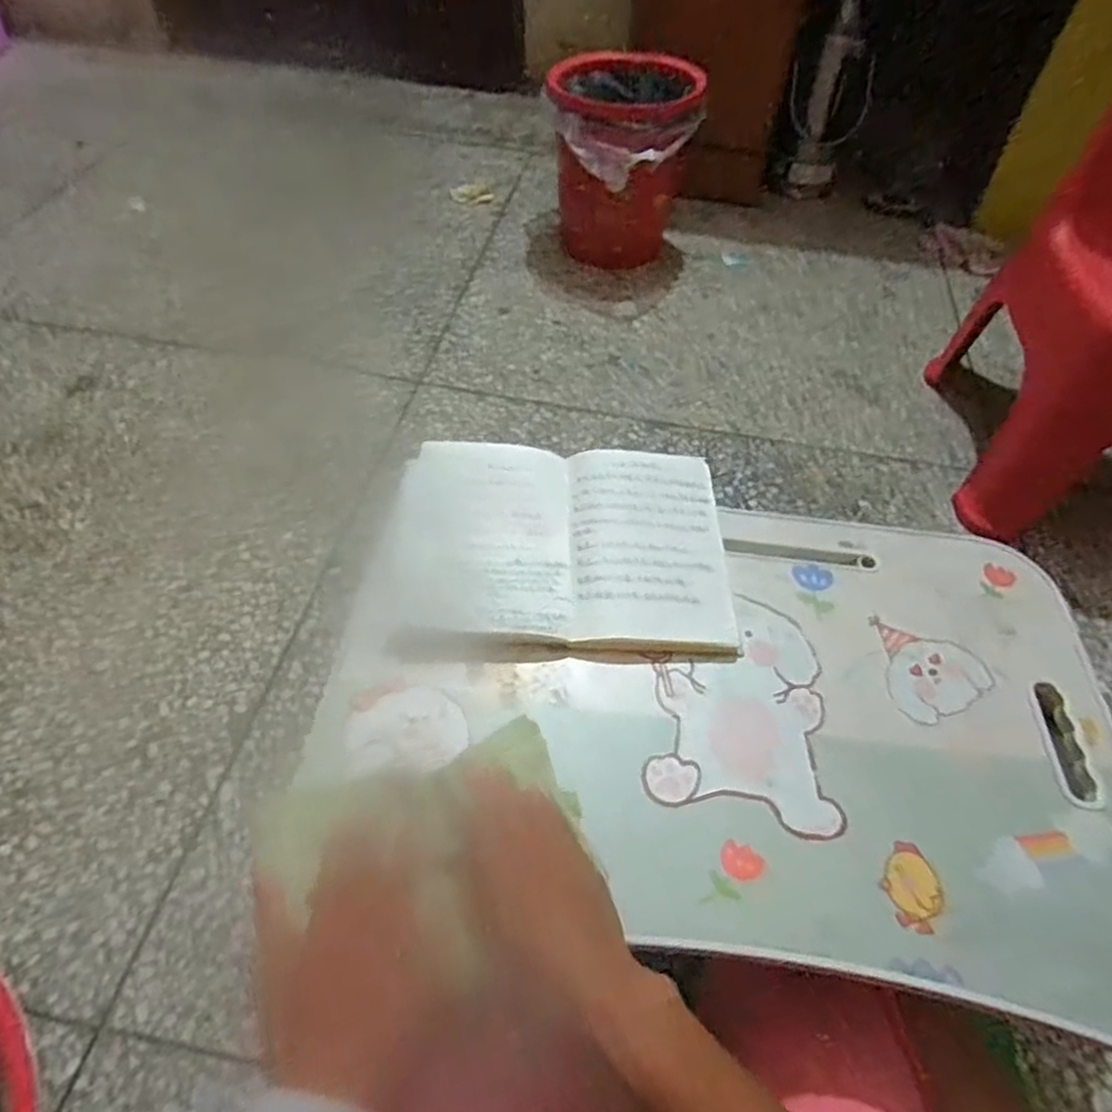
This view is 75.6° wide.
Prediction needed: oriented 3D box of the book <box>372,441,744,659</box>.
[{"bbox_3d":[0.001,-0.015,0.627,0.289,0.022,0.218,2,51,-1],"label":"book"}]

